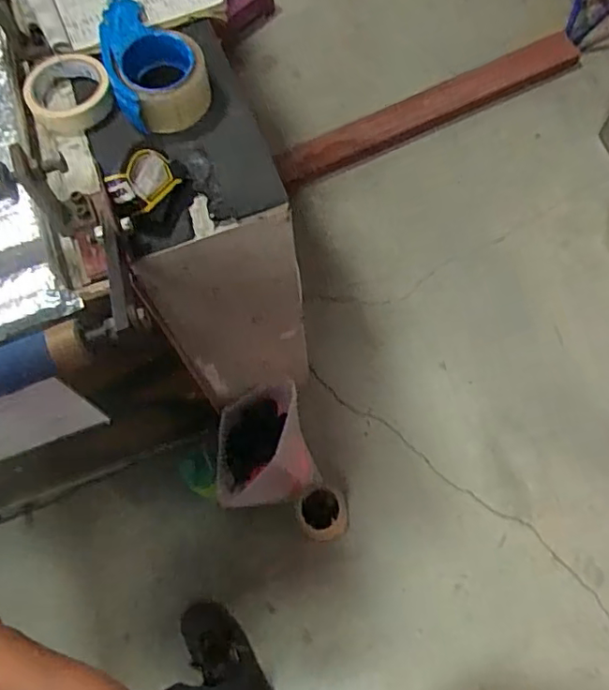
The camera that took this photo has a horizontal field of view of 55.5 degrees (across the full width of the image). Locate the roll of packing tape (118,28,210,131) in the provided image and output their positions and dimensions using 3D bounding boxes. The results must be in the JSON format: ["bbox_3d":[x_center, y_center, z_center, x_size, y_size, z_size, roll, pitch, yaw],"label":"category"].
[{"bbox_3d":[-0.152,-0.293,0.643,0.088,0.052,0.103,-13,68,-3],"label":"roll of packing tape"}]

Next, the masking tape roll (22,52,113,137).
[{"bbox_3d":[-0.273,-0.293,0.673,0.095,0.026,0.111,-20,69,-5],"label":"masking tape roll"}]

